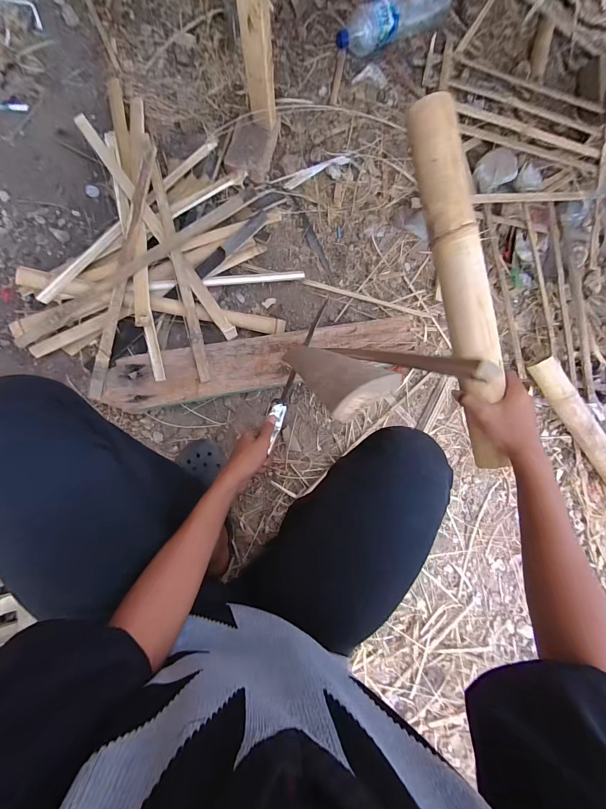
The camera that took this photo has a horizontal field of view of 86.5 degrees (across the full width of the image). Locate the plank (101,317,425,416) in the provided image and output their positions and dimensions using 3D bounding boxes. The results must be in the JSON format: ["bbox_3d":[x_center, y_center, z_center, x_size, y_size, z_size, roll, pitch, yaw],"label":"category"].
[{"bbox_3d":[-0.064,-0.094,0.712,0.668,0.033,0.114,-10,88,-9],"label":"plank"}]

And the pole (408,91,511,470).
[{"bbox_3d":[0.235,-0.159,0.466,0.054,0.043,0.514,-14,95,-9],"label":"pole"}]

